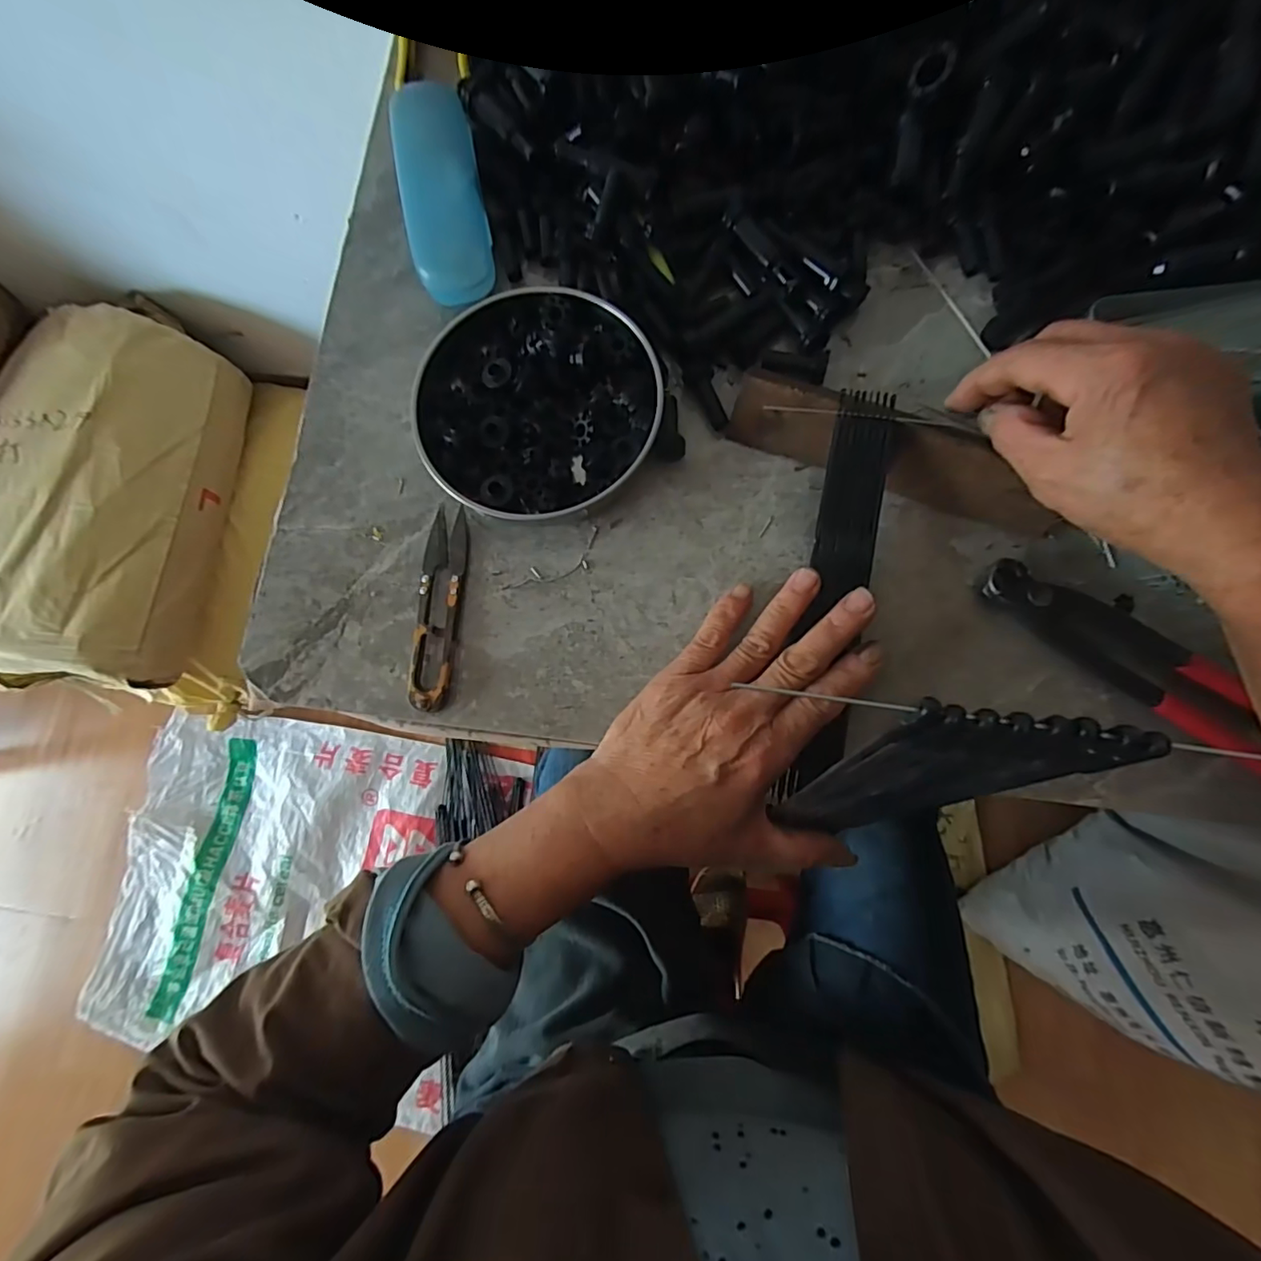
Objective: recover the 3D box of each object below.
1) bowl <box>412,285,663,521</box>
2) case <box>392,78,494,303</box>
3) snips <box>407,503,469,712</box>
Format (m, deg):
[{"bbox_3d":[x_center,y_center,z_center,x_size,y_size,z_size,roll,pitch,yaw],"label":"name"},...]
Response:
[{"bbox_3d":[-0.054,-0.131,0.325,0.133,0.024,0.135,-1,79,4],"label":"bowl"},{"bbox_3d":[-0.117,-0.277,0.349,0.045,0.023,0.146,-12,79,1],"label":"case"},{"bbox_3d":[-0.110,-0.014,0.316,0.025,0.015,0.115,2,80,4],"label":"snips"}]

